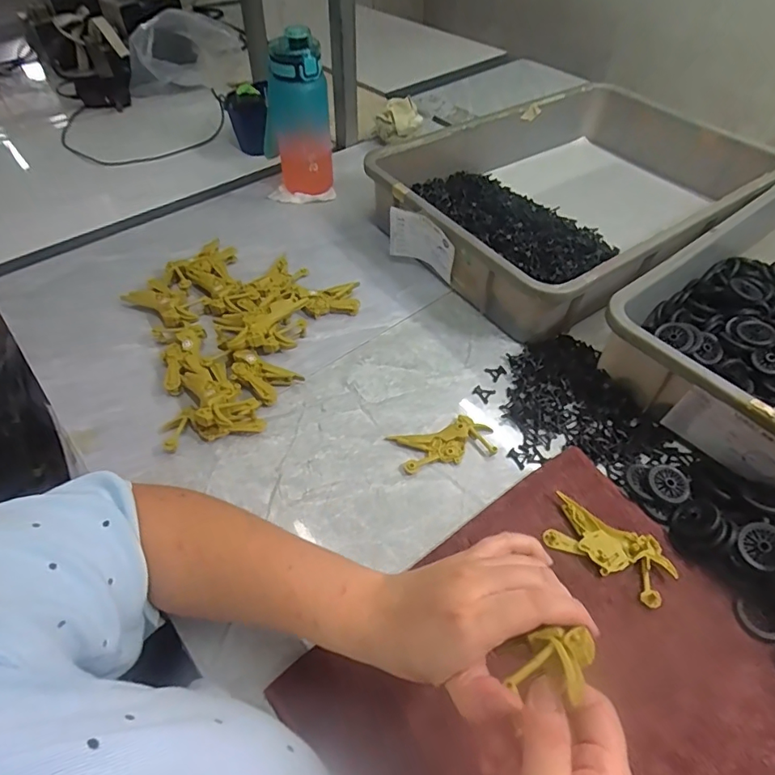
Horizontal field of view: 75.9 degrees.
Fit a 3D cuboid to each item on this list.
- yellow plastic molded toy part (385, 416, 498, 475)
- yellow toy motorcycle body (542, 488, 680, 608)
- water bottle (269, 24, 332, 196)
[{"bbox_3d":[0.058,0.055,0.497,0.099,0.012,0.045,-13,52,-12],"label":"yellow plastic molded toy part"},{"bbox_3d":[0.188,0.136,0.423,0.100,0.011,0.051,30,55,21],"label":"yellow toy motorcycle body"},{"bbox_3d":[-0.126,-0.390,0.726,0.078,0.227,0.069,-10,51,-10],"label":"water bottle"}]

